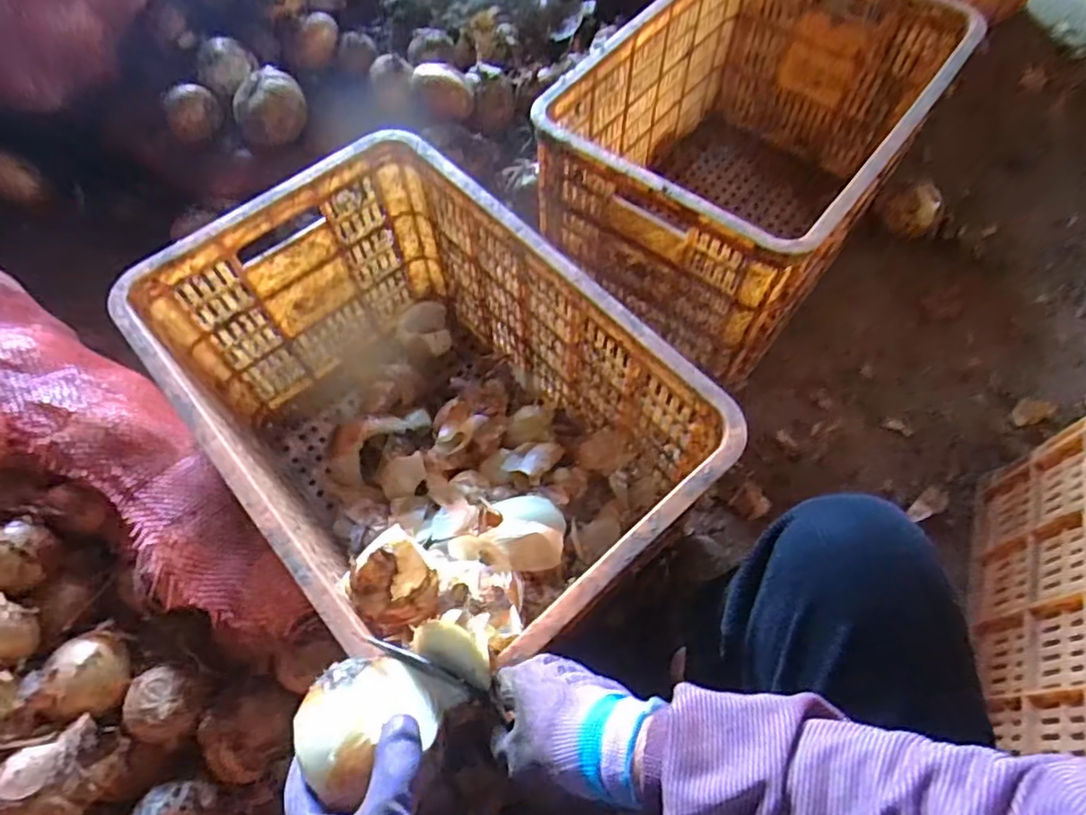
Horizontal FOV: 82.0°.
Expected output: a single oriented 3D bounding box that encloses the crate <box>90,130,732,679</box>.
[{"bbox_3d":[-0.117,0.022,0.664,0.342,0.303,0.501,-39,68,-18],"label":"crate"}]

